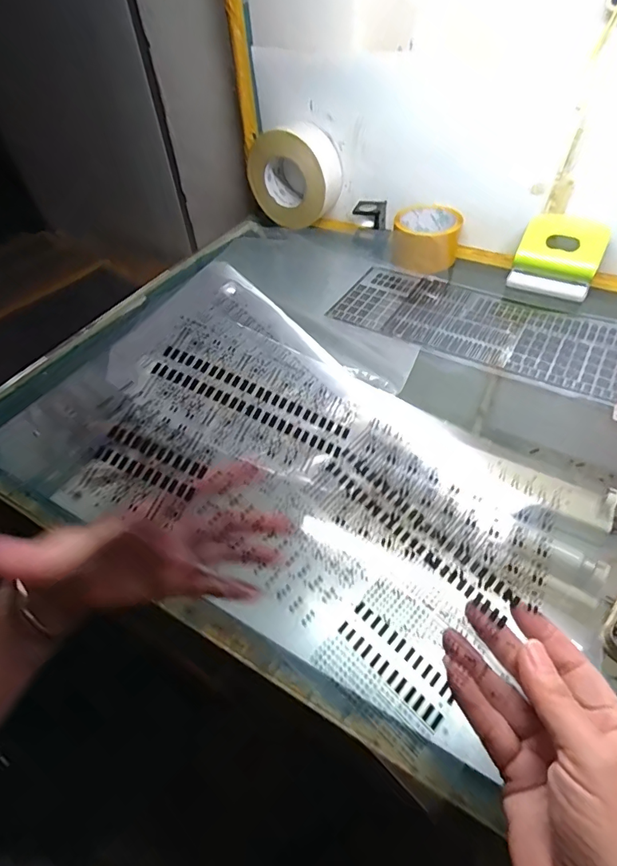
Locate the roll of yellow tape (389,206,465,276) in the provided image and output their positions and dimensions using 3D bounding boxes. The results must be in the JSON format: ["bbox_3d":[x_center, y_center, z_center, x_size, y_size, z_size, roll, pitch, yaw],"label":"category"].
[{"bbox_3d":[0.165,-0.273,0.644,0.088,0.057,0.107,14,51,16],"label":"roll of yellow tape"}]

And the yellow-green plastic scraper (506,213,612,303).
[{"bbox_3d":[0.322,-0.229,0.583,0.099,0.044,0.096,27,93,23],"label":"yellow-green plastic scraper"}]

